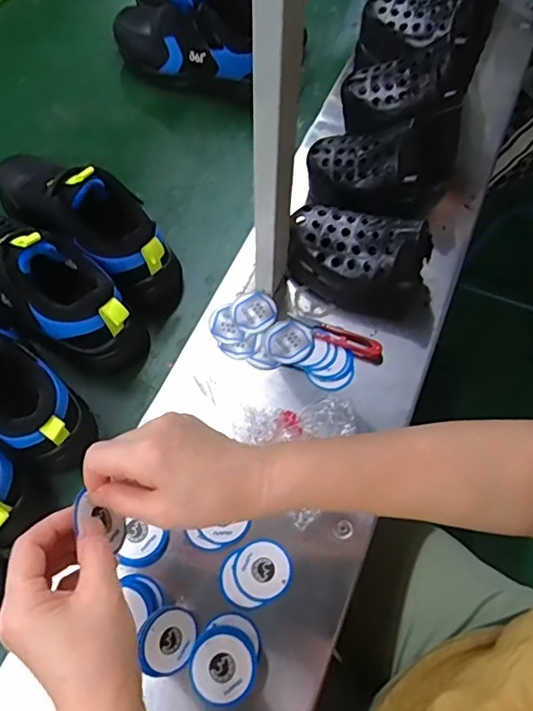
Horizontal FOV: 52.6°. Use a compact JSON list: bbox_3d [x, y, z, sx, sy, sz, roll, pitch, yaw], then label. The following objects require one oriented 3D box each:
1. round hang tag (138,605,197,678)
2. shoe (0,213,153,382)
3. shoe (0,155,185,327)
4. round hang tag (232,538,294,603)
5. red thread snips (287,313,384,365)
[{"bbox_3d":[-0.076,0.224,0.425,0.048,0.008,0.047,16,60,-31],"label":"round hang tag"},{"bbox_3d":[-0.251,-0.082,0.557,0.273,0.135,0.096,31,67,13],"label":"shoe"},{"bbox_3d":[-0.213,-0.163,0.596,0.284,0.122,0.092,37,68,15],"label":"shoe"},{"bbox_3d":[-0.003,0.184,0.463,0.048,0.005,0.048,1,63,-2],"label":"round hang tag"},{"bbox_3d":[0.073,-0.020,0.570,0.107,0.015,0.022,26,65,10],"label":"red thread snips"}]

